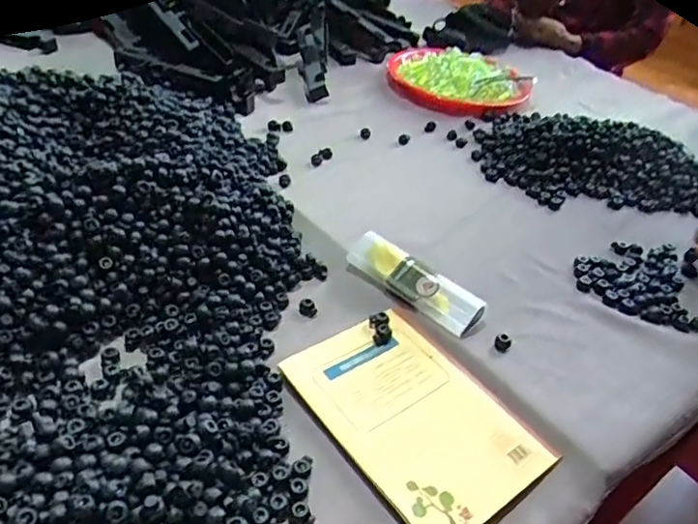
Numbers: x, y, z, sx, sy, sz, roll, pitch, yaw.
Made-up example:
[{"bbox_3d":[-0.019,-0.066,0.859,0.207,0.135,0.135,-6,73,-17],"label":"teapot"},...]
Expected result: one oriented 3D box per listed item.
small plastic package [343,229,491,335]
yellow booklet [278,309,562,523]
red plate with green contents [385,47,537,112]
[{"bbox_3d":[0.063,0.020,0.595,0.155,0.032,0.034,34,45,29],"label":"small plastic package"},{"bbox_3d":[0.053,0.122,0.495,0.139,0.008,0.206,-21,47,-32],"label":"yellow booklet"},{"bbox_3d":[0.188,-0.318,1.019,0.244,0.037,0.224,5,38,-4],"label":"red plate with green contents"}]

